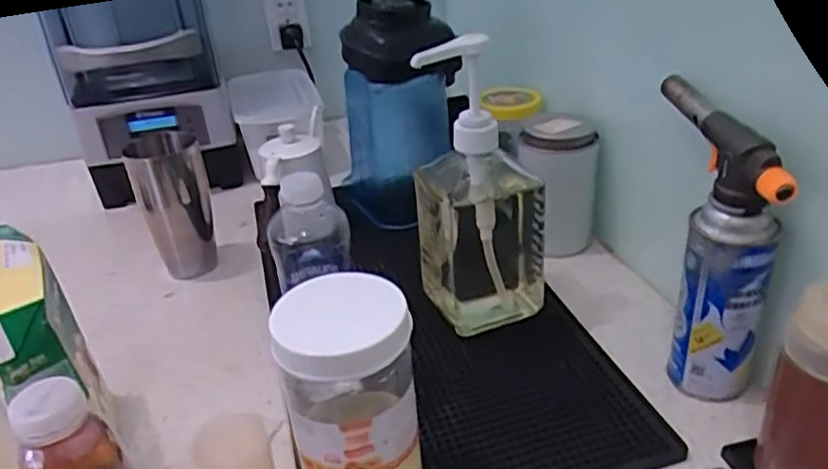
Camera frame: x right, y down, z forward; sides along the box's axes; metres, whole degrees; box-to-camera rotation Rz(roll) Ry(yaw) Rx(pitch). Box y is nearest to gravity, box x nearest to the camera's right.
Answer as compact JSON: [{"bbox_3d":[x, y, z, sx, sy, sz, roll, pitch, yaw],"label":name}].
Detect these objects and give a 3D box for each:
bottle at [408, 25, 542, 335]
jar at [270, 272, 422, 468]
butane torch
[{"bbox_3d":[0.060,-0.040,0.648,0.105,0.276,0.101,-16,32,-18],"label":"bottle"},{"bbox_3d":[-0.044,0.124,0.479,0.088,0.168,0.088,-4,31,2],"label":"jar"},{"bbox_3d":[0.253,0.008,0.575,0.059,0.232,0.169,-1,31,6],"label":"butane torch"}]

